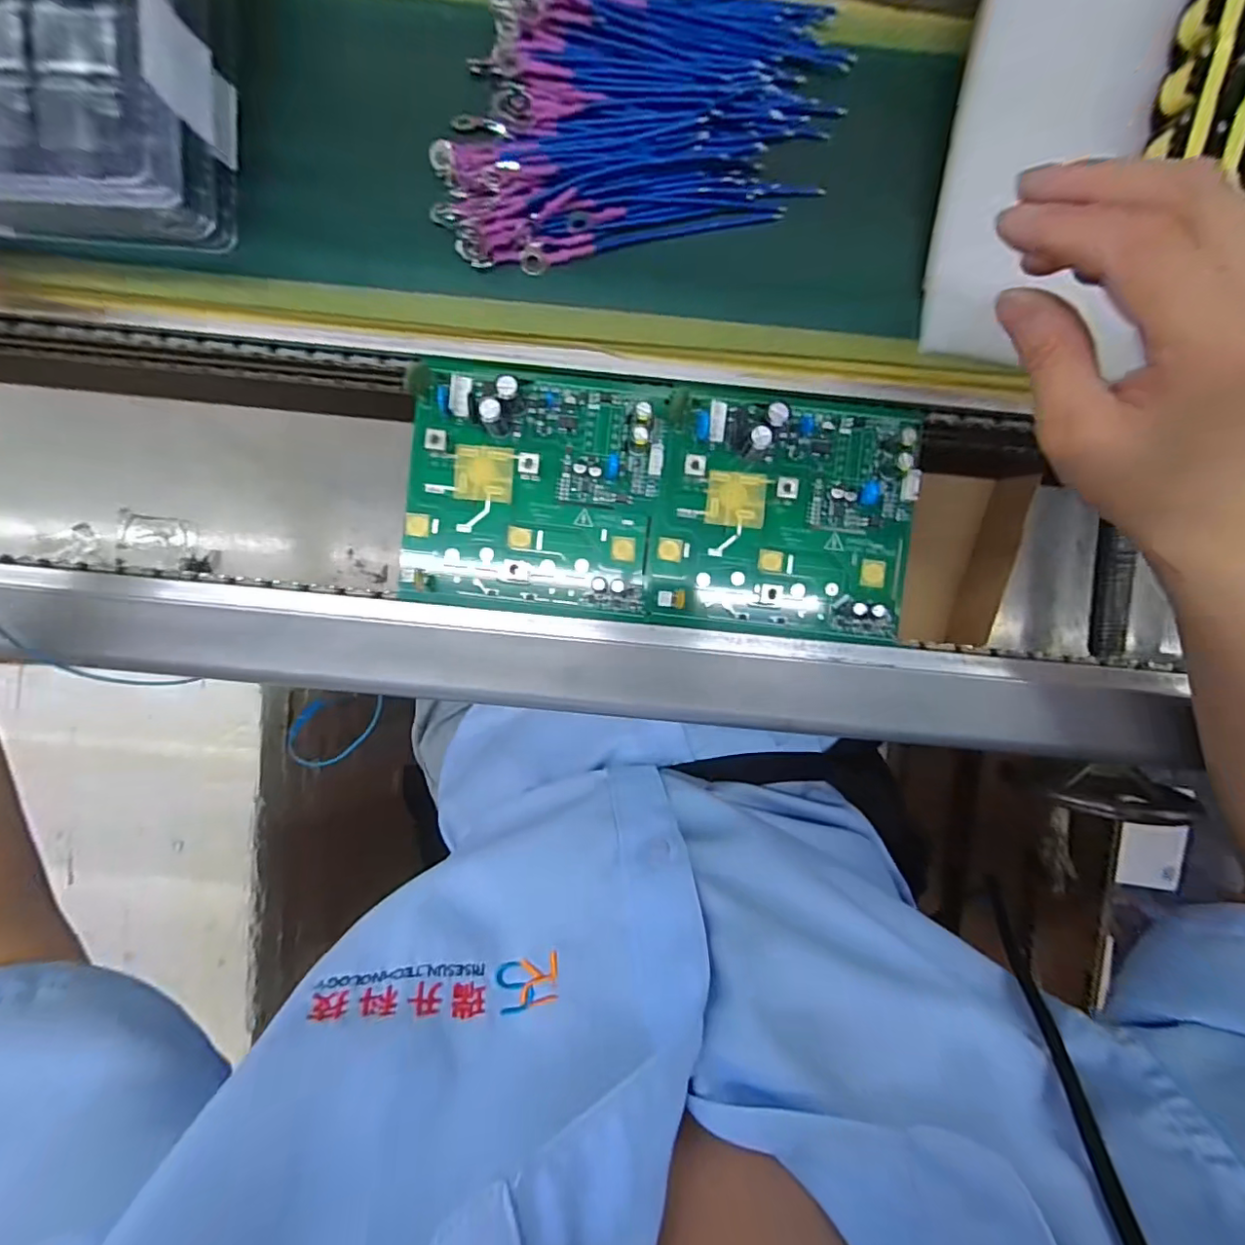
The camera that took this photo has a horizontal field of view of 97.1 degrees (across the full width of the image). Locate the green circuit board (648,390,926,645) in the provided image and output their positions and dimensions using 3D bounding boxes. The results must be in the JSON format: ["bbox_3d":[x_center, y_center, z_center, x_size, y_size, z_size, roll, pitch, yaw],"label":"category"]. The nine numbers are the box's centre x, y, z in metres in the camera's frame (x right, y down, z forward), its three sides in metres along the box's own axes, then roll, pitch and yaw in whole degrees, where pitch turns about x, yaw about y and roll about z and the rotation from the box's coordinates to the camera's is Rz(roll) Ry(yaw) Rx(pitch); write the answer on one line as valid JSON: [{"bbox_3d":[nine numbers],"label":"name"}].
[{"bbox_3d":[0.083,-0.055,0.276,0.132,0.022,0.118,5,92,0],"label":"green circuit board"}]

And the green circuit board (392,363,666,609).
[{"bbox_3d":[-0.046,-0.068,0.275,0.127,0.021,0.118,5,92,0],"label":"green circuit board"}]

